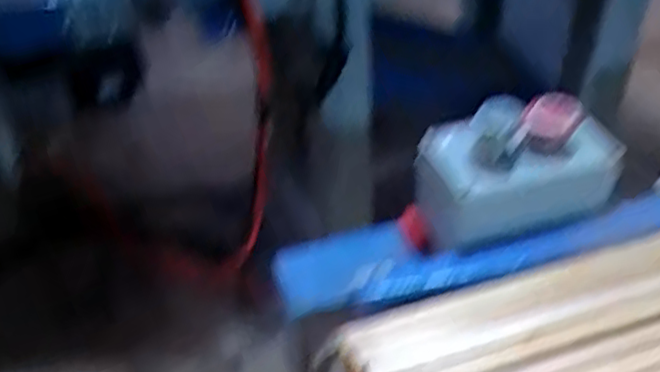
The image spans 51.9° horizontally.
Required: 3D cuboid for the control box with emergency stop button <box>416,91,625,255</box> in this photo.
[{"bbox_3d":[0.139,-0.015,0.517,0.145,0.092,0.079,-13,38,-7],"label":"control box with emergency stop button"}]

